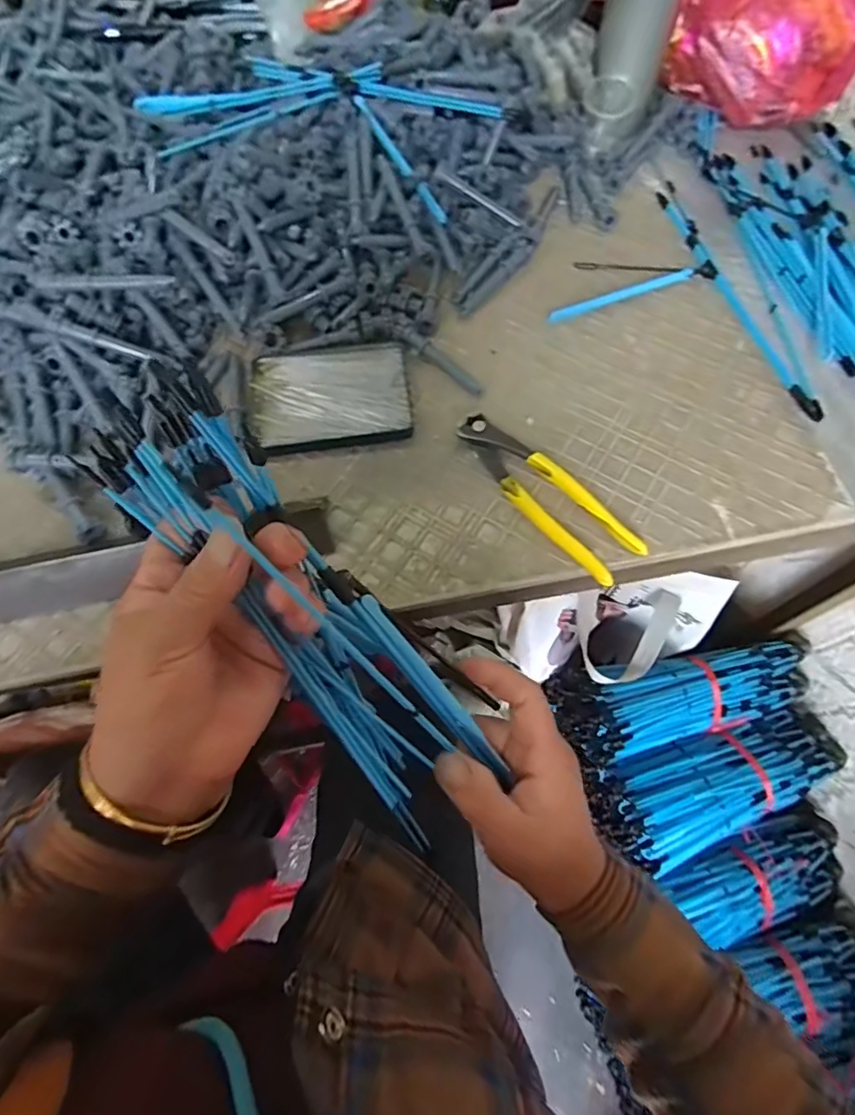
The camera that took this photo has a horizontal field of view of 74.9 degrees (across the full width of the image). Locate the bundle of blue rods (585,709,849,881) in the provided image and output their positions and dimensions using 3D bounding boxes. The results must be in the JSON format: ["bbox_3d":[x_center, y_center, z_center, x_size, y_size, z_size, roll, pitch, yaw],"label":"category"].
[{"bbox_3d":[0.379,0.291,0.703,0.321,0.090,0.132,-14,67,-5],"label":"bundle of blue rods"}]

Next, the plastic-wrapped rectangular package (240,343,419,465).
[{"bbox_3d":[-0.083,-0.131,0.460,0.133,0.009,0.098,-8,67,-1],"label":"plastic-wrapped rectangular package"}]

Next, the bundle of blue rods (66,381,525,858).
[{"bbox_3d":[-0.052,0.036,0.265,0.060,0.049,0.245,-41,107,-13],"label":"bundle of blue rods"}]

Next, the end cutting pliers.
[{"bbox_3d":[0.085,-0.048,0.414,0.043,0.014,0.161,-40,71,-13],"label":"end cutting pliers"}]

